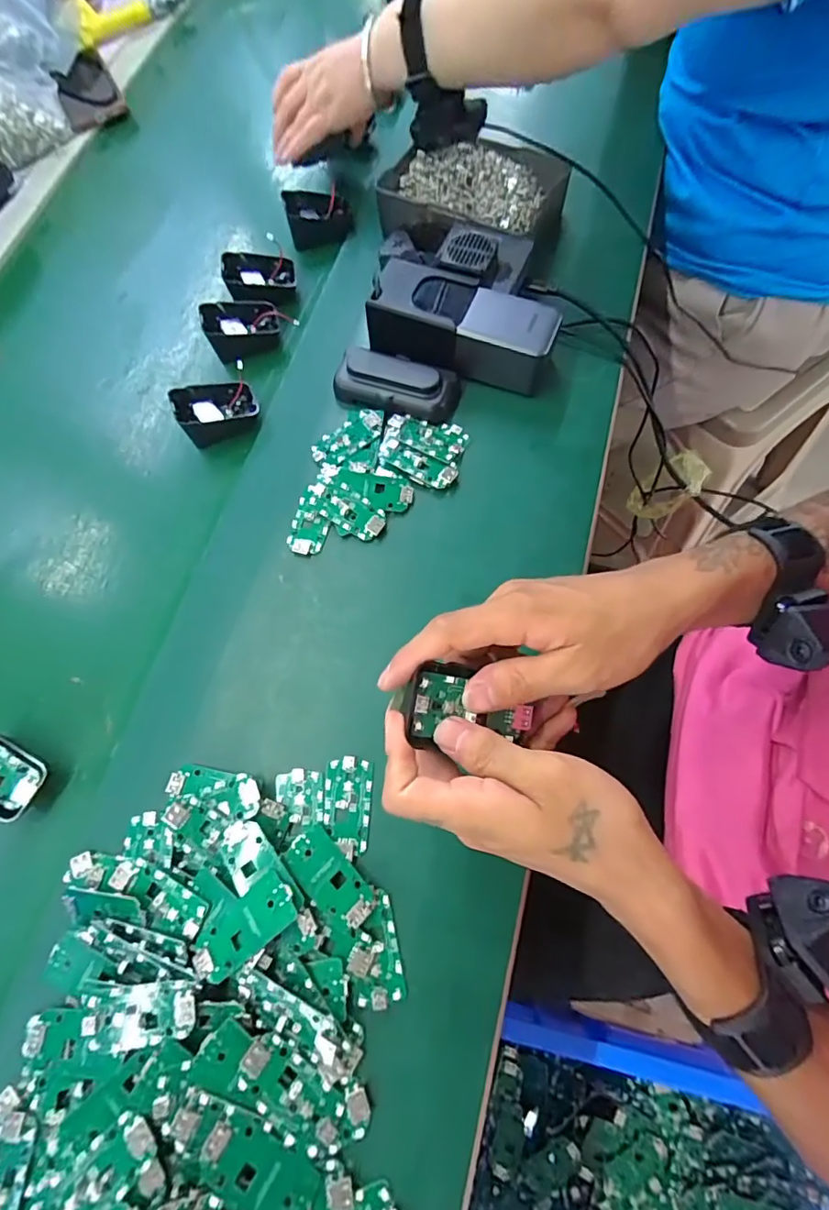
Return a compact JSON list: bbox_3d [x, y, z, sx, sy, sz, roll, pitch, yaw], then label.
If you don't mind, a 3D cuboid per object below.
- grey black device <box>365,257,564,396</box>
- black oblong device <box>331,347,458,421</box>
[{"bbox_3d":[0.042,-0.238,0.447,0.156,0.055,0.066,16,74,12],"label":"grey black device"},{"bbox_3d":[-0.014,-0.195,0.453,0.107,0.023,0.052,13,71,12],"label":"black oblong device"}]

